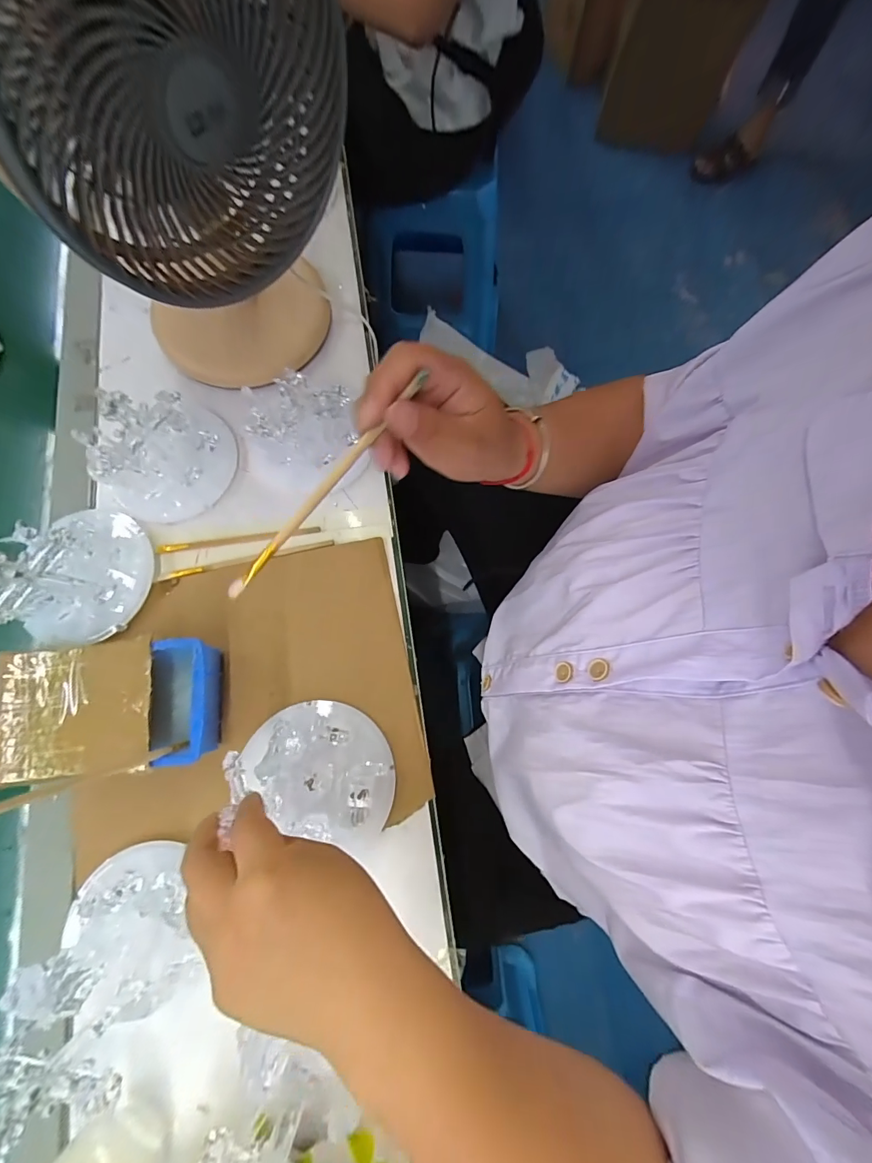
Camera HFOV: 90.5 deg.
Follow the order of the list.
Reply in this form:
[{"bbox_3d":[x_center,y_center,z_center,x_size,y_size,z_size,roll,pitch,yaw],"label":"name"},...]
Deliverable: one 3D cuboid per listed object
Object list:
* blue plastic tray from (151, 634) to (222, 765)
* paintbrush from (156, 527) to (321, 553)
[{"bbox_3d":[-0.209,0.100,0.360,0.050,0.055,0.096,-7,76,-3],"label":"blue plastic tray"},{"bbox_3d":[-0.195,-0.042,0.430,0.154,0.011,0.011,-8,76,-3],"label":"paintbrush"}]

